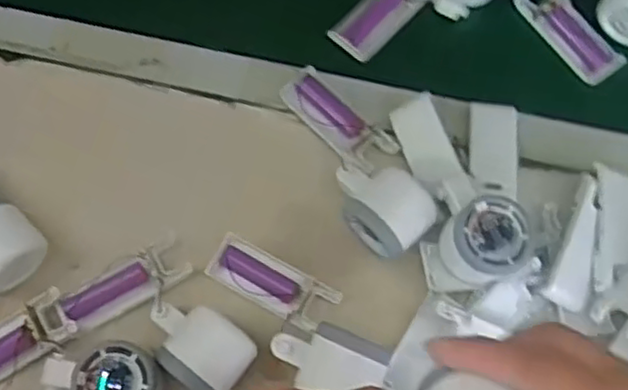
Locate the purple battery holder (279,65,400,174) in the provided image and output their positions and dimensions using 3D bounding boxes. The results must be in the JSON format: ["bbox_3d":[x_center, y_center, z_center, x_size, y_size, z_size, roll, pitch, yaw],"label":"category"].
[{"bbox_3d":[0.019,-0.062,0.579,0.104,0.019,0.045,42,76,11],"label":"purple battery holder"}]

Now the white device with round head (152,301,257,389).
[{"bbox_3d":[-0.088,0.113,0.517,0.083,0.045,0.053,33,75,9],"label":"white device with round head"}]

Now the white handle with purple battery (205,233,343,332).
[{"bbox_3d":[-0.033,0.069,0.545,0.102,0.030,0.040,28,74,7],"label":"white handle with purple battery"}]

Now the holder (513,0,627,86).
[{"bbox_3d":[0.226,-0.147,0.613,0.038,0.018,0.107,-34,76,-11],"label":"holder"}]

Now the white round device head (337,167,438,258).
[{"bbox_3d":[0.052,0.009,0.544,0.055,0.050,0.077,-39,77,-12],"label":"white round device head"}]

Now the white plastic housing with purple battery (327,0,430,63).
[{"bbox_3d":[0.061,-0.164,0.619,0.044,0.012,0.102,41,76,11],"label":"white plastic housing with purple battery"}]

